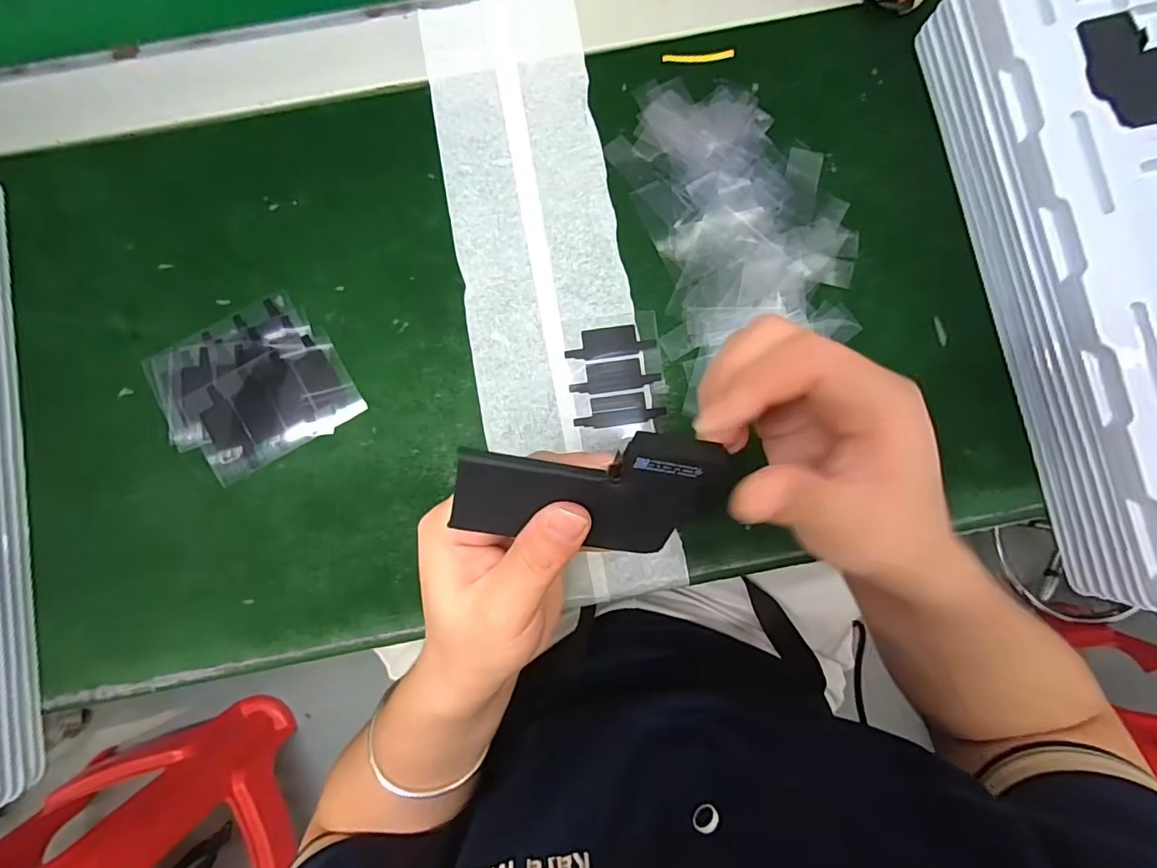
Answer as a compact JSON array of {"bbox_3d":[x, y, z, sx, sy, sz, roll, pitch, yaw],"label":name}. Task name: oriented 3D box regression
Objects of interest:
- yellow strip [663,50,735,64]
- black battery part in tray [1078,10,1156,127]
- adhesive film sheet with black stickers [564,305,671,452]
[{"bbox_3d":[0.067,-0.211,0.289,0.040,0.004,0.006,-2,86,0],"label":"yellow strip"},{"bbox_3d":[0.282,-0.178,0.247,0.086,0.013,0.058,-14,87,-2],"label":"black battery part in tray"},{"bbox_3d":[0.021,-0.029,0.281,0.050,0.004,0.072,-6,86,0],"label":"adhesive film sheet with black stickers"}]

